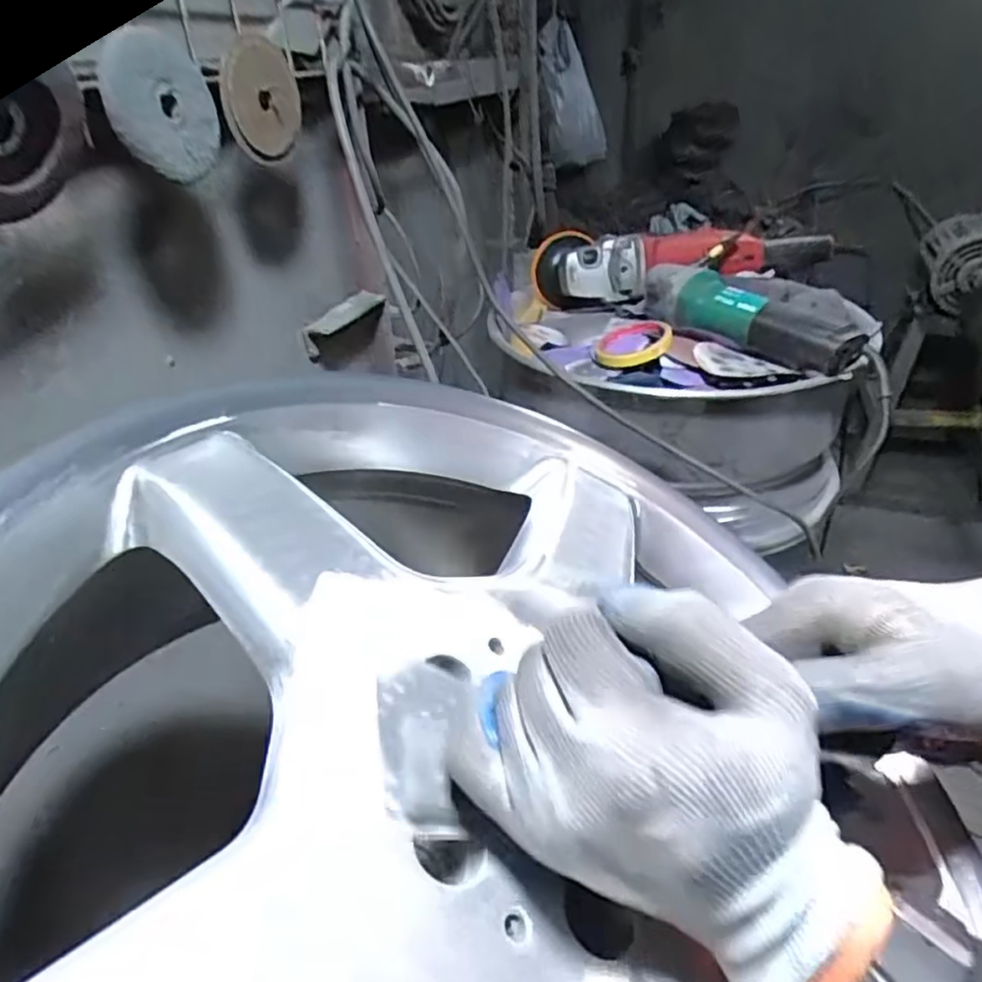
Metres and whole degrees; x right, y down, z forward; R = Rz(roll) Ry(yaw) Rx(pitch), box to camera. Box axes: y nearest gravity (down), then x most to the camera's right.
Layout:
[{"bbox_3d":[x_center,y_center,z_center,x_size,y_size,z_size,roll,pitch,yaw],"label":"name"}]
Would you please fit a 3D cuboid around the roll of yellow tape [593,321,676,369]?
[{"bbox_3d":[0.168,-0.177,0.806,0.082,0.014,0.097,-45,42,-15],"label":"roll of yellow tape"}]

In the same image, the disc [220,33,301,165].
[{"bbox_3d":[-0.178,-0.311,0.531,0.013,0.089,0.092,12,-5,14],"label":"disc"}]

